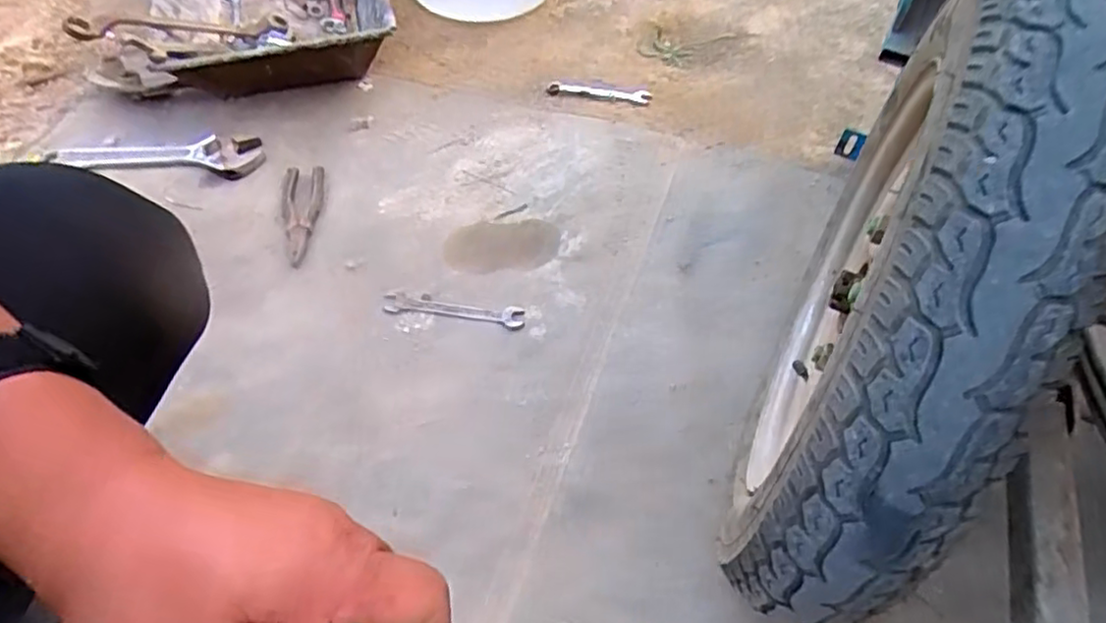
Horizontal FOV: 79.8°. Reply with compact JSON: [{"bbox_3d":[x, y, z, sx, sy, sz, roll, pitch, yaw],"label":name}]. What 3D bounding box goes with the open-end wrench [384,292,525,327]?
[{"bbox_3d":[-0.113,-0.003,0.747,0.158,0.005,0.028,7,51,7],"label":"open-end wrench"}]

